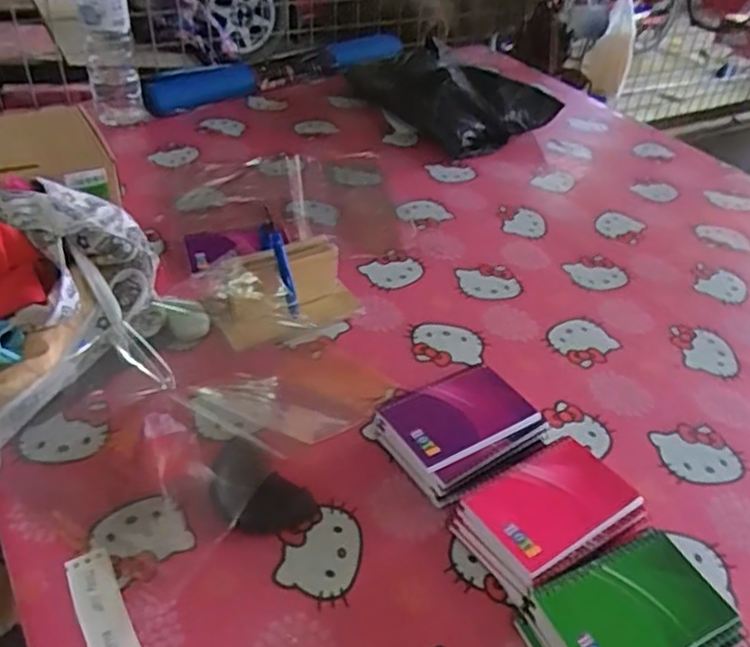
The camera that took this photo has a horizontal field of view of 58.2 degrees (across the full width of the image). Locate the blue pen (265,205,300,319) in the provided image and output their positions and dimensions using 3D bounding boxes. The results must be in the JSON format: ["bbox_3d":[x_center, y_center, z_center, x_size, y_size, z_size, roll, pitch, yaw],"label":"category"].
[{"bbox_3d":[-0.100,-0.065,0.728,0.010,0.123,0.013,13,35,43],"label":"blue pen"}]

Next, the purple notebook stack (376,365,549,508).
[{"bbox_3d":[0.080,0.099,0.626,0.134,0.055,0.107,-17,45,-26],"label":"purple notebook stack"}]

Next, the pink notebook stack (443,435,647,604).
[{"bbox_3d":[0.142,0.163,0.563,0.141,0.046,0.098,-19,45,-27],"label":"pink notebook stack"}]

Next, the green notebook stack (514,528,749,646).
[{"bbox_3d":[0.185,0.224,0.494,0.132,0.051,0.096,-14,44,-23],"label":"green notebook stack"}]

